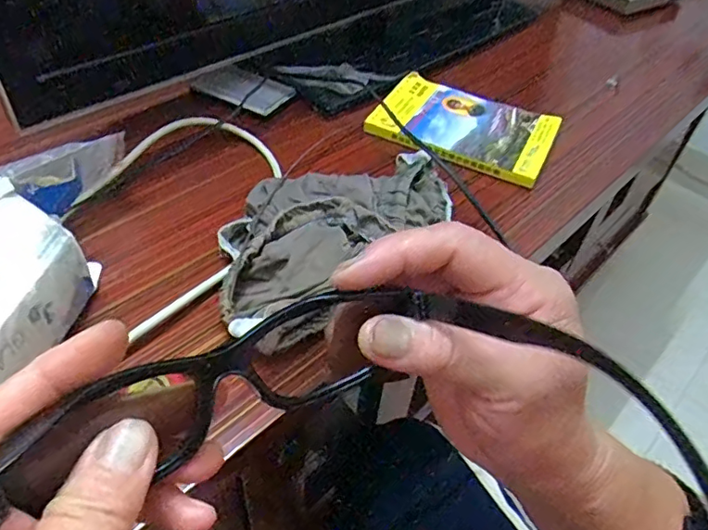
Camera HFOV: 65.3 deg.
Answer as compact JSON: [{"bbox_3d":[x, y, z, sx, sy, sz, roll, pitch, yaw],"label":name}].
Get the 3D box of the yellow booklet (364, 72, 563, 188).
[{"bbox_3d":[0.122,-0.155,0.609,0.187,0.018,0.129,22,49,15],"label":"yellow booklet"}]

